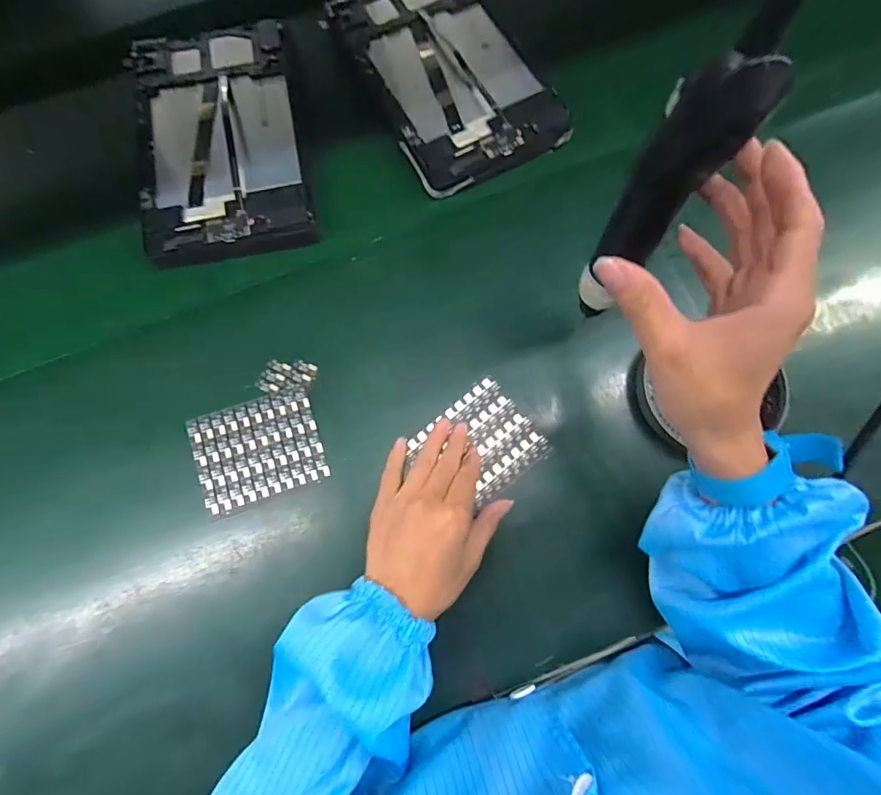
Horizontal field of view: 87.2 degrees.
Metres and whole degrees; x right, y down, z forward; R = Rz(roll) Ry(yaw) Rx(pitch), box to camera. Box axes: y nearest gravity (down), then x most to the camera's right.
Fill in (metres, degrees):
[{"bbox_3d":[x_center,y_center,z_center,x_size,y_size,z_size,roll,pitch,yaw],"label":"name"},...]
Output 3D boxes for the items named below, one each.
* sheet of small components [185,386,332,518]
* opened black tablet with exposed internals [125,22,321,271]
[{"bbox_3d":[-0.149,0.041,0.378,0.098,0.006,0.080,-19,76,-4],"label":"sheet of small components"},{"bbox_3d":[-0.206,-0.242,0.428,0.144,0.017,0.248,-12,76,-2],"label":"opened black tablet with exposed internals"}]

